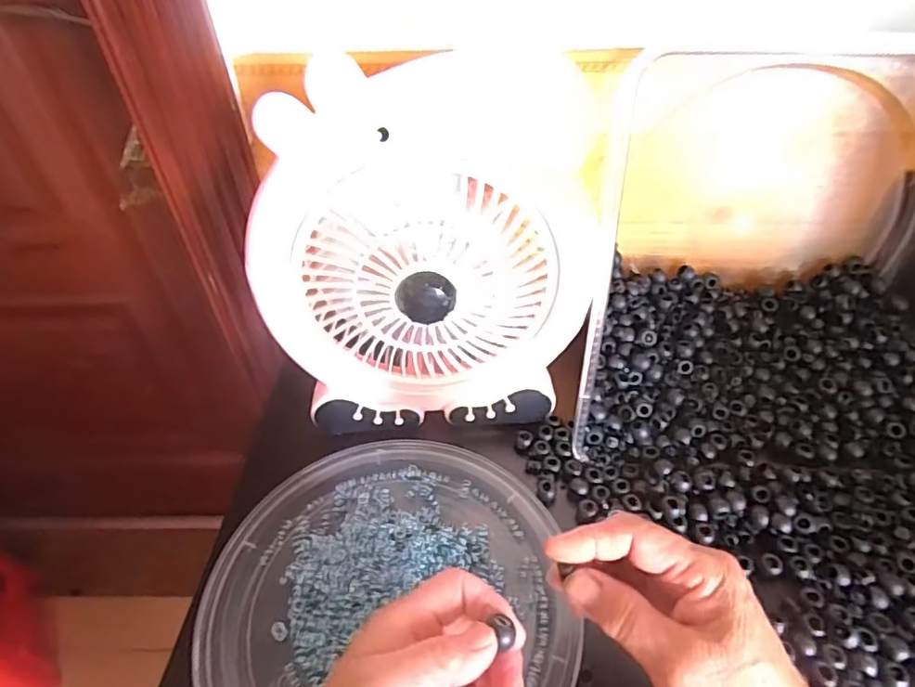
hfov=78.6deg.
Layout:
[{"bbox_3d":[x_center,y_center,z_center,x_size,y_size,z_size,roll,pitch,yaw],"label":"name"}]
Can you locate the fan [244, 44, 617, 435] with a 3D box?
[{"bbox_3d":[-0.021,-0.043,0.398,0.237,0.252,0.078,-3,44,-2],"label":"fan"}]

